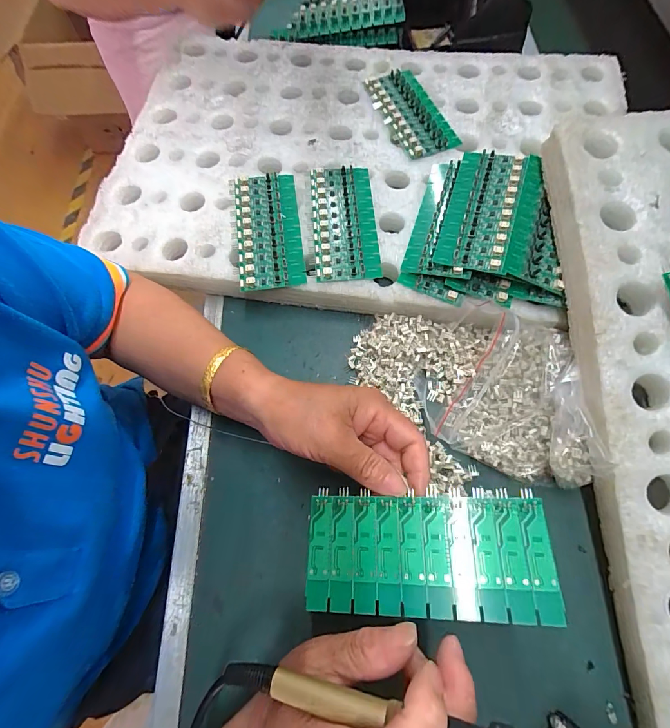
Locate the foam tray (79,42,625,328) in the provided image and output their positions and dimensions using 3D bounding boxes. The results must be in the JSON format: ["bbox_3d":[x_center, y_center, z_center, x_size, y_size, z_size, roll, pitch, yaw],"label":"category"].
[{"bbox_3d":[0.023,-0.230,0.409,0.519,0.026,0.363,7,71,5],"label":"foam tray"}]

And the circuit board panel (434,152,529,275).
[{"bbox_3d":[0.137,-0.145,0.342,0.062,0.007,0.136,14,71,17],"label":"circuit board panel"}]

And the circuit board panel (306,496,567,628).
[{"bbox_3d":[0.052,0.112,0.216,0.138,0.011,0.061,-3,71,10],"label":"circuit board panel"}]

